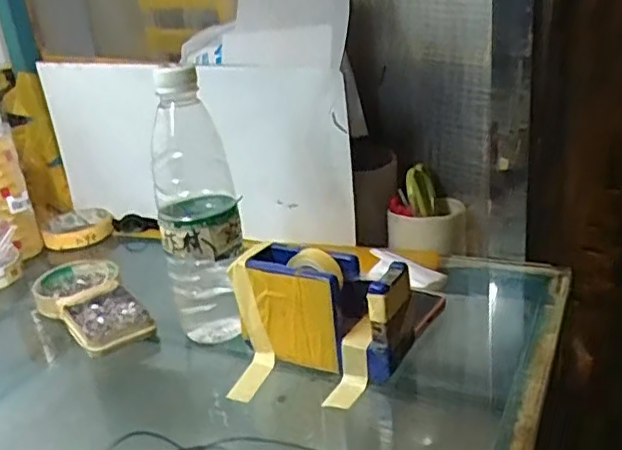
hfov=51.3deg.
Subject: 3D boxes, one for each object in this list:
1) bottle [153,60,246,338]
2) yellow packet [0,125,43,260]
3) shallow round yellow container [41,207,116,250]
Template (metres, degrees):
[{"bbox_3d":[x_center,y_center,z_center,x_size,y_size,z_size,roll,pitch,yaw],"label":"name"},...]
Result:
[{"bbox_3d":[-0.094,-0.016,0.533,0.062,0.220,0.065,-11,23,-10],"label":"bottle"},{"bbox_3d":[-0.358,-0.041,0.749,0.047,0.144,0.032,-20,25,-27],"label":"yellow packet"},{"bbox_3d":[-0.297,0.002,0.831,0.087,0.017,0.104,-16,23,-18],"label":"shallow round yellow container"}]

